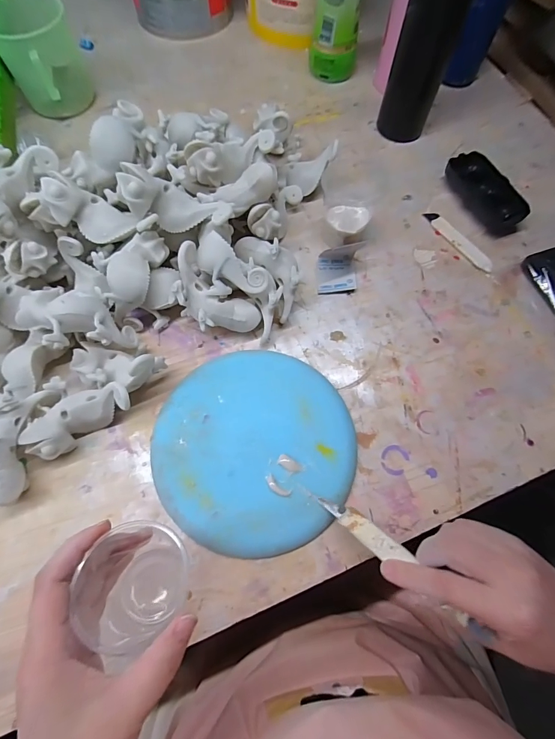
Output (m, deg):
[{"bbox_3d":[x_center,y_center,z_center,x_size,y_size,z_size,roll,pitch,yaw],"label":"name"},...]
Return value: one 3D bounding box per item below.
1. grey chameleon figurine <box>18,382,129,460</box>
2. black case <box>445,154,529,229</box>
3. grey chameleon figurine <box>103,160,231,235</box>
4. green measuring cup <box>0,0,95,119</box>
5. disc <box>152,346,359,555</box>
[{"bbox_3d":[-0.177,0.042,0.320,0.098,0.049,0.044,-29,72,-12],"label":"grey chameleon figurine"},{"bbox_3d":[0.252,-0.218,0.441,0.052,0.028,0.106,-17,70,-8],"label":"black case"},{"bbox_3d":[-0.098,-0.154,0.333,0.101,0.039,0.035,9,67,-23],"label":"grey chameleon figurine"},{"bbox_3d":[-0.300,-0.401,0.465,0.093,0.097,0.112,-23,71,-10],"label":"green measuring cup"},{"bbox_3d":[-0.018,0.067,0.329,0.174,0.018,0.175,1,69,-2],"label":"disc"}]

